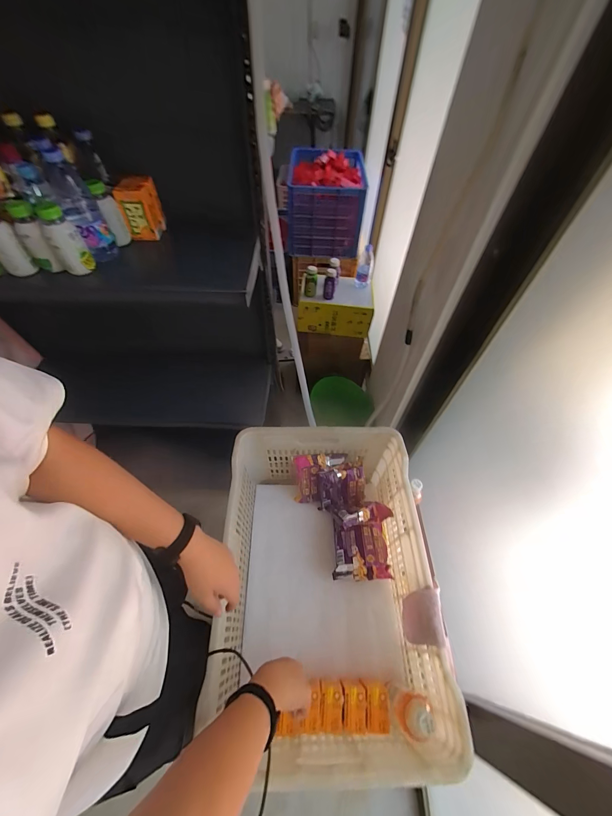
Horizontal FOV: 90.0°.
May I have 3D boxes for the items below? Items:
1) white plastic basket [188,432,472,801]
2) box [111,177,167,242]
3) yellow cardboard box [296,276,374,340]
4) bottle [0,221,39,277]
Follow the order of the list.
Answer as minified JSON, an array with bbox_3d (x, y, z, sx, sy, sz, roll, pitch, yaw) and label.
[{"bbox_3d":[0.034,0.394,0.751,0.413,0.353,0.591,1,55,-1],"label":"white plastic basket"},{"bbox_3d":[-0.396,-0.479,0.741,0.079,0.108,0.078,2,55,-1],"label":"box"},{"bbox_3d":[0.152,-0.504,1.535,0.347,0.198,0.208,9,55,5],"label":"yellow cardboard box"},{"bbox_3d":[-0.612,-0.330,0.618,0.046,0.123,0.051,37,62,22],"label":"bottle"}]

